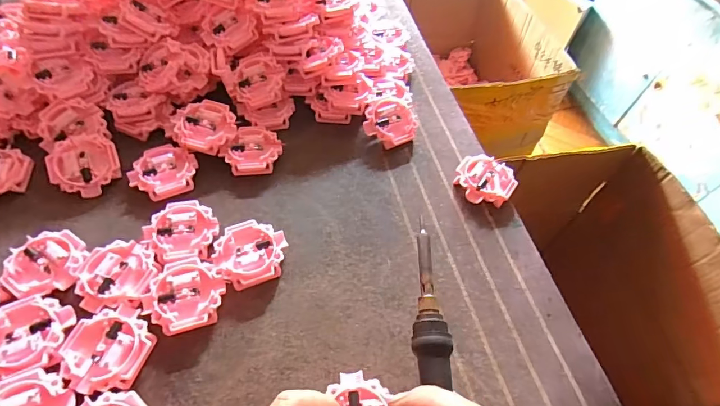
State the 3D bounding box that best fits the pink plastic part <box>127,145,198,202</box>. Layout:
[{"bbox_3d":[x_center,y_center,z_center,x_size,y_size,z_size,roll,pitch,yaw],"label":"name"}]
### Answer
[{"bbox_3d":[-0.171,-0.028,0.362,0.055,0.010,0.049,-23,59,-20],"label":"pink plastic part"}]

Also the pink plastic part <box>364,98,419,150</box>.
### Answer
[{"bbox_3d":[0.030,-0.080,0.413,0.054,0.015,0.050,-21,81,-19],"label":"pink plastic part"}]

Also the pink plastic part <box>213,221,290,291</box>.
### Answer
[{"bbox_3d":[-0.084,0.040,0.327,0.054,0.015,0.052,2,54,-3],"label":"pink plastic part"}]

